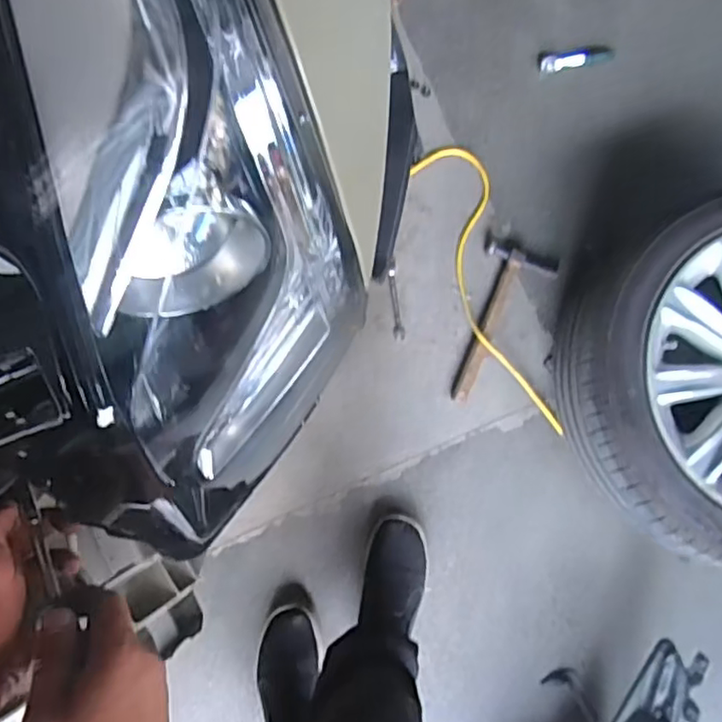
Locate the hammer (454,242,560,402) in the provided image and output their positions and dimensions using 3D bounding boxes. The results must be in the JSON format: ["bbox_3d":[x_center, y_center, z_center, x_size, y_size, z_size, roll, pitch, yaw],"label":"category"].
[{"bbox_3d":[0.267,-0.061,1.171,0.134,0.025,0.300,17,82,-3],"label":"hammer"}]

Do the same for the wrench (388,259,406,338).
[{"bbox_3d":[0.064,-0.115,1.178,0.021,0.012,0.149,-7,84,-5],"label":"wrench"}]

